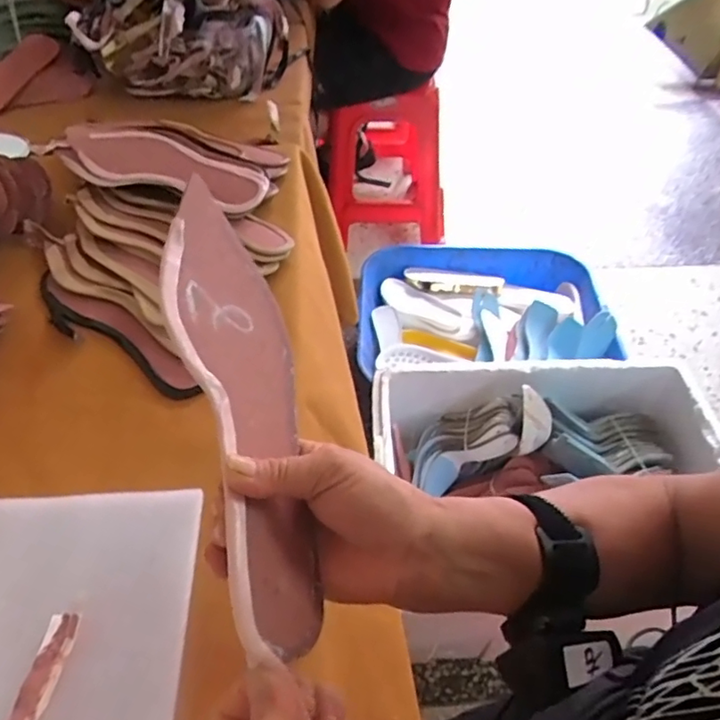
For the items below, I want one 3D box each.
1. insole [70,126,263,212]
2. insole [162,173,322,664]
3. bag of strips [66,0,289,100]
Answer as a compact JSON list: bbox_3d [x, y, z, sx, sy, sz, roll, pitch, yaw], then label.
[{"bbox_3d":[-0.223,-0.220,0.622,0.287,0.015,0.088,20,57,17],"label":"insole"},{"bbox_3d":[-0.058,0.019,0.304,0.067,0.006,0.247,-1,68,-46],"label":"insole"},{"bbox_3d":[-0.285,-0.557,0.929,0.306,0.152,0.292,-12,50,-11],"label":"bag of strips"}]

